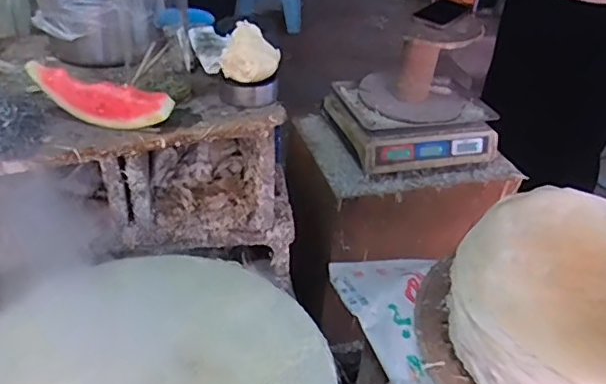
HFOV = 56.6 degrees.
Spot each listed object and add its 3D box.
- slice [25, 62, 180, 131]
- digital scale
[{"bbox_3d":[-0.226,-0.108,0.633,0.153,0.055,0.034,7,34,5],"label":"slice"},{"bbox_3d":[0.249,-0.168,1.312,0.331,0.127,0.242,-9,36,-19],"label":"digital scale"}]

